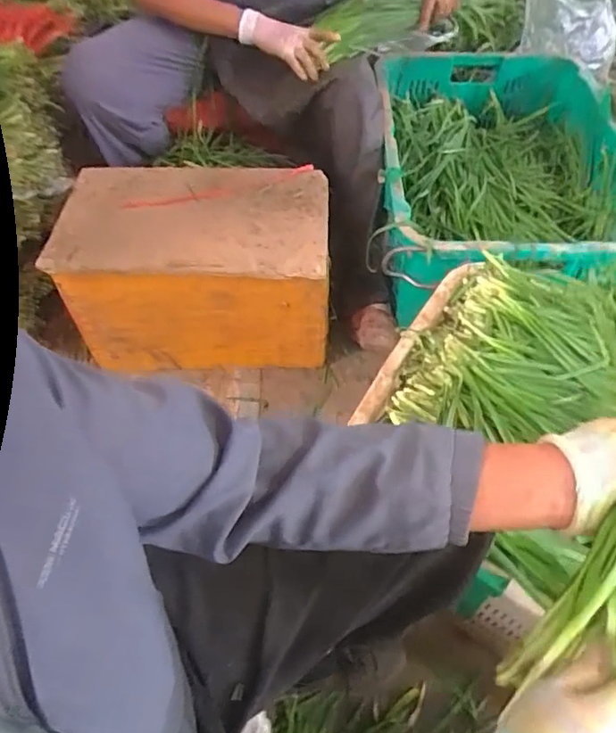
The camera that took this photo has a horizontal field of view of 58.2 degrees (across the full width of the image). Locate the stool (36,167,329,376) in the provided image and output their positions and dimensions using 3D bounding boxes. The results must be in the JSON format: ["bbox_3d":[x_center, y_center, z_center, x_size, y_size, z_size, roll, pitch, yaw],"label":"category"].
[{"bbox_3d":[-0.198,-0.187,1.114,0.460,0.323,0.288,1,54,2],"label":"stool"}]

